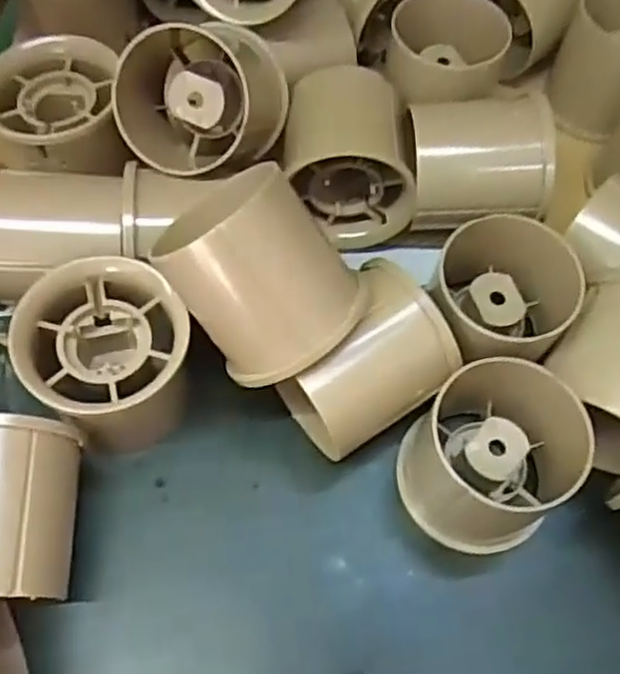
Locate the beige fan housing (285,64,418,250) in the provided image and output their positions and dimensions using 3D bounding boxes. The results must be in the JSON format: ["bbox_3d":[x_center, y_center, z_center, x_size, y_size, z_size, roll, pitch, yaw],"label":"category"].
[{"bbox_3d":[0.016,-0.075,0.296,0.050,0.046,0.056,4,62,-1],"label":"beige fan housing"}]

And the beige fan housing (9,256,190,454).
[{"bbox_3d":[-0.069,0.008,0.255,0.052,0.054,0.050,1,62,-3],"label":"beige fan housing"}]

